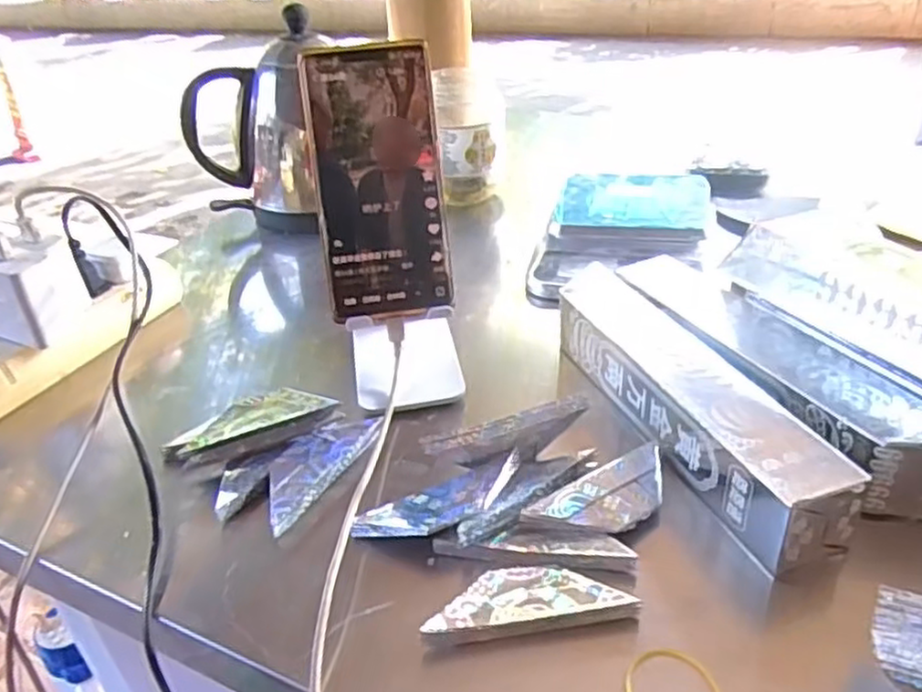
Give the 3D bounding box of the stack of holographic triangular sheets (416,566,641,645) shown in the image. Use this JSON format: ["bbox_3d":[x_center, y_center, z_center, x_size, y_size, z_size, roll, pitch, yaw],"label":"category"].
[{"bbox_3d":[0.028,0.105,0.304,0.085,0.010,0.032,-8,34,-3],"label":"stack of holographic triangular sheets"}]

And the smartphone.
[{"bbox_3d":[-0.046,-0.094,0.419,0.073,0.152,0.005,-7,8,-6],"label":"smartphone"}]

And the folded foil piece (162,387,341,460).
[{"bbox_3d":[-0.117,0.044,0.400,0.091,0.017,0.029,-18,36,-18],"label":"folded foil piece"}]

